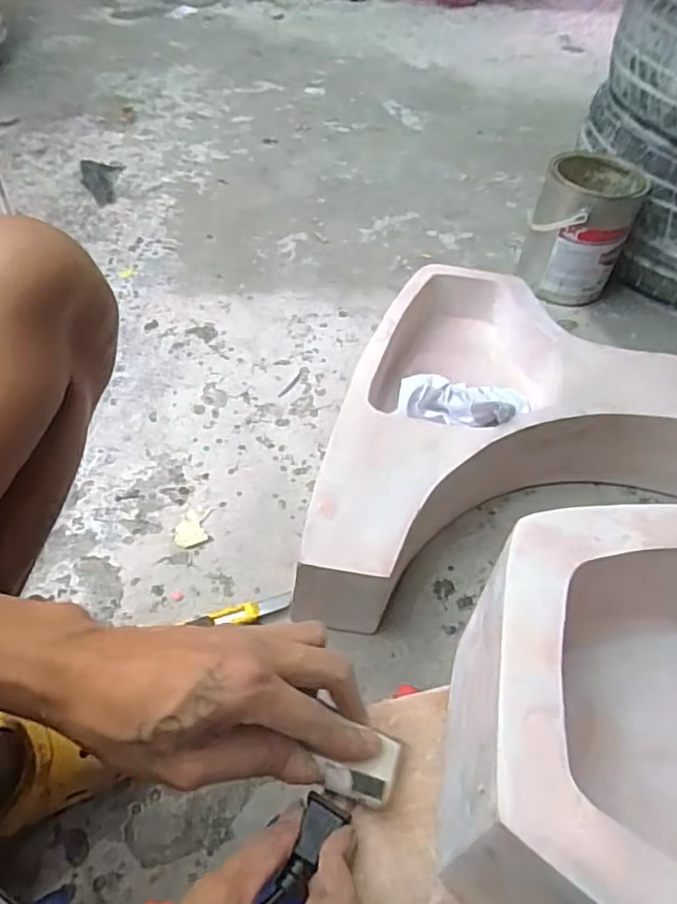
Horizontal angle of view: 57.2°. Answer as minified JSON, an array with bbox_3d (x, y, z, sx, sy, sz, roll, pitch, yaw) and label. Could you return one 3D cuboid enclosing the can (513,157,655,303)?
[{"bbox_3d":[0.427,-0.391,1.105,0.161,0.196,0.192,24,51,17],"label":"can"}]

